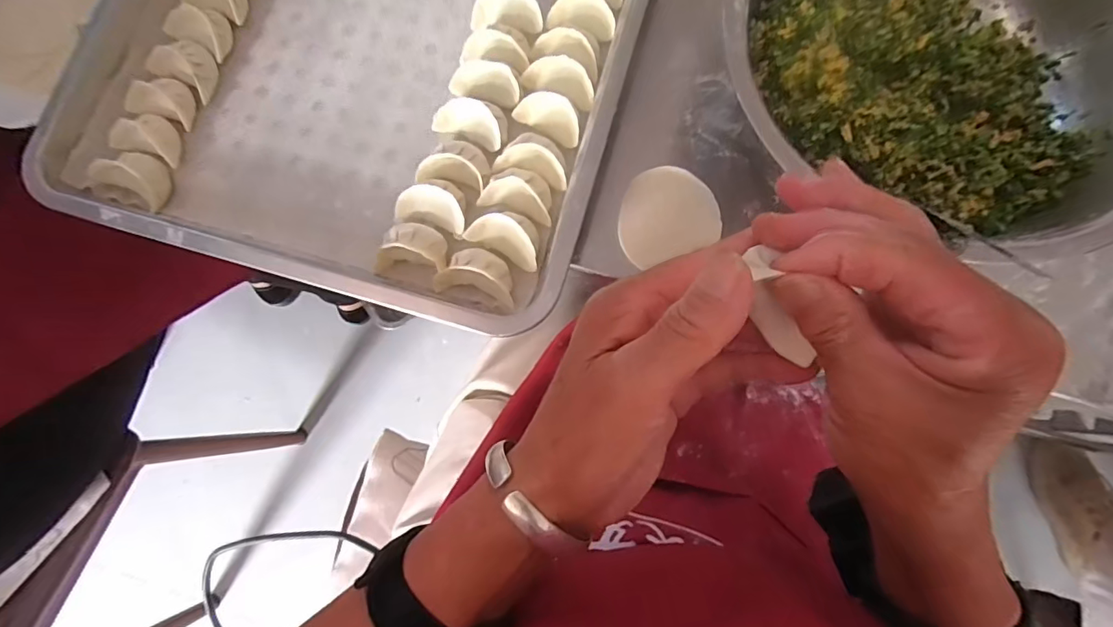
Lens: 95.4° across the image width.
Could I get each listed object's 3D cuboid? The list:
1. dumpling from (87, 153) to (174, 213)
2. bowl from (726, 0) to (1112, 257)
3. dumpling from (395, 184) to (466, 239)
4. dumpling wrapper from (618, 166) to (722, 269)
[{"bbox_3d":[-0.322,-0.102,0.379,0.058,0.025,0.038,15,79,3],"label":"dumpling"},{"bbox_3d":[0.254,-0.172,0.347,0.270,0.083,0.249,0,78,-1],"label":"bowl"},{"bbox_3d":[-0.089,-0.073,0.369,0.054,0.036,0.025,19,81,5],"label":"dumpling"},{"bbox_3d":[0.080,-0.074,0.375,0.073,0.004,0.064,-21,90,1],"label":"dumpling wrapper"}]

